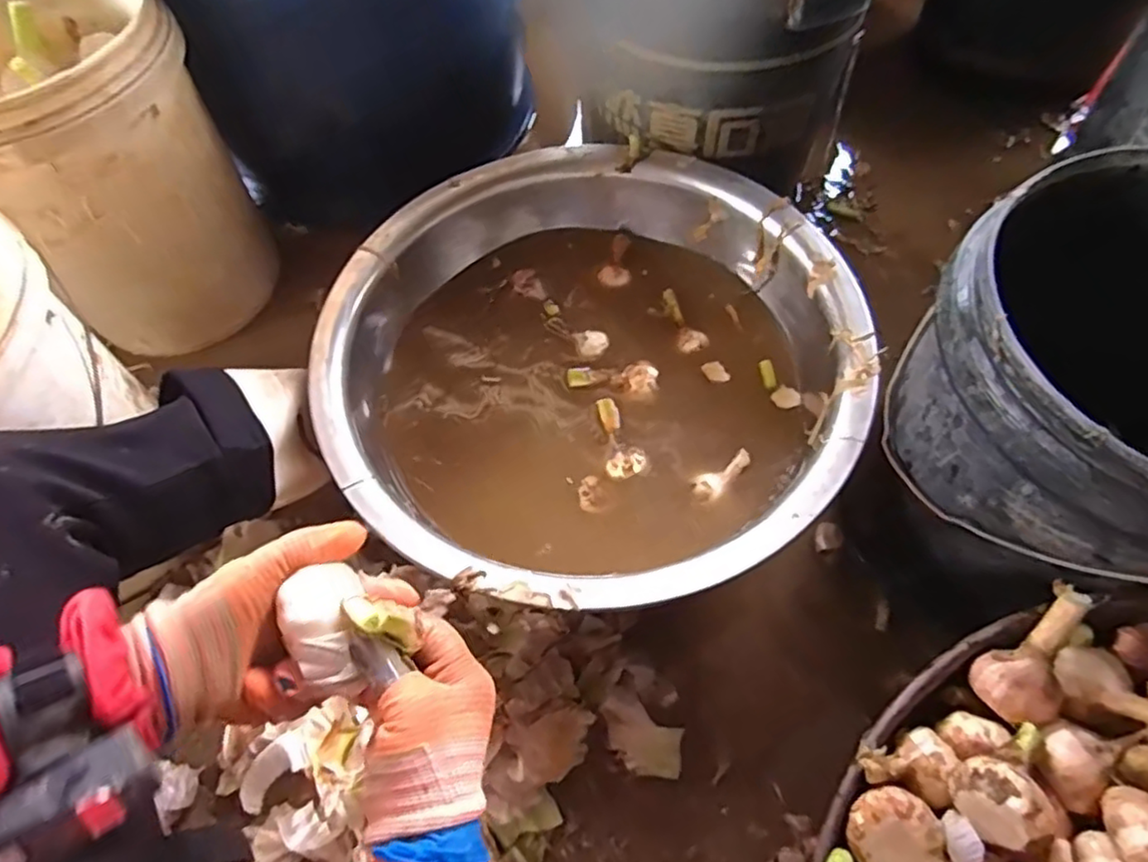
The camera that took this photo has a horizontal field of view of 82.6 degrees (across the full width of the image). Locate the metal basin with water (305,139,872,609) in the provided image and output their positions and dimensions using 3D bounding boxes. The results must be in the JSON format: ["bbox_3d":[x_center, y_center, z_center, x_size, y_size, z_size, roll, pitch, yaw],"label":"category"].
[{"bbox_3d":[0.014,-0.076,0.724,0.545,0.139,0.543,-1,61,2],"label":"metal basin with water"}]

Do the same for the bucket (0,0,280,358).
[{"bbox_3d":[-0.580,-0.316,0.808,0.301,0.353,0.316,-37,66,-16],"label":"bucket"}]

